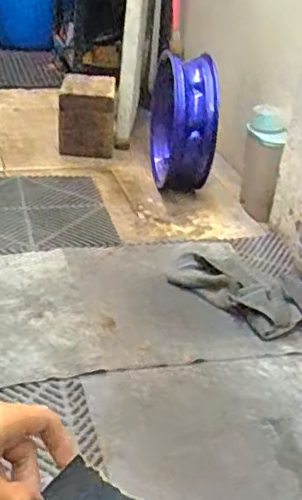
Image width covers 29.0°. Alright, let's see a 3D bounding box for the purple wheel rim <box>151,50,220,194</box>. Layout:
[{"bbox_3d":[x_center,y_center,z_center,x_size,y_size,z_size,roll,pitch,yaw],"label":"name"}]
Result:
[{"bbox_3d":[0.084,-0.355,1.611,0.164,0.344,0.295,5,29,-2],"label":"purple wheel rim"}]

